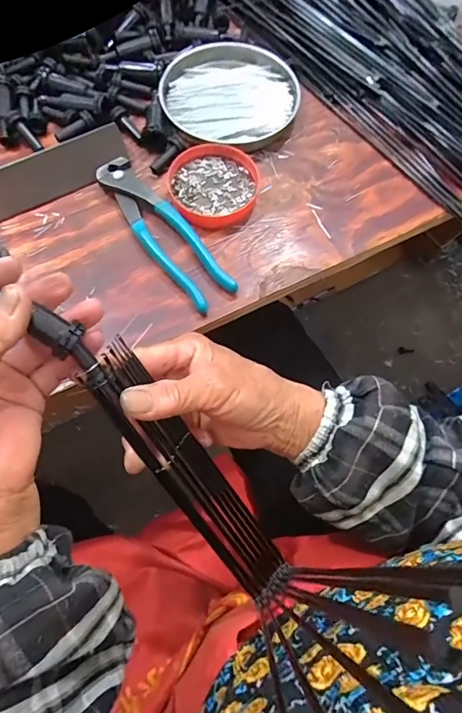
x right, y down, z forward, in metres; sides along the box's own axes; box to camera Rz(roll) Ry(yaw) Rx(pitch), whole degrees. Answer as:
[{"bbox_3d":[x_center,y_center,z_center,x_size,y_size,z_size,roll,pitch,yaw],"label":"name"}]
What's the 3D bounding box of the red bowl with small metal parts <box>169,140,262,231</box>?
[{"bbox_3d":[-0.017,-0.152,0.386,0.078,0.017,0.079,1,69,-2],"label":"red bowl with small metal parts"}]

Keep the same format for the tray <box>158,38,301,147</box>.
[{"bbox_3d":[0.000,-0.264,0.429,0.129,0.024,0.118,1,69,-2],"label":"tray"}]

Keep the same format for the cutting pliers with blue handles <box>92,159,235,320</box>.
[{"bbox_3d":[-0.058,-0.108,0.369,0.041,0.013,0.162,-32,74,-13],"label":"cutting pliers with blue handles"}]

